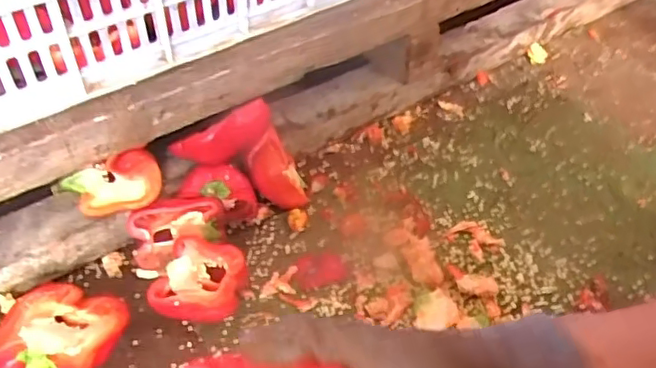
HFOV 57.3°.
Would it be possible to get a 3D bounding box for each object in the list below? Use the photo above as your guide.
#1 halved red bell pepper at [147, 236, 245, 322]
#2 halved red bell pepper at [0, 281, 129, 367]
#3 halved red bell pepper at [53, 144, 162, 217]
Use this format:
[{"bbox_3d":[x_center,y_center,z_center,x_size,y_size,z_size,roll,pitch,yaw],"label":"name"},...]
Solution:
[{"bbox_3d":[-0.114,0.090,0.546,0.073,0.048,0.070,8,44,7],"label":"halved red bell pepper"},{"bbox_3d":[-0.224,0.126,0.510,0.097,0.053,0.101,-7,45,-8],"label":"halved red bell pepper"},{"bbox_3d":[-0.207,0.000,0.573,0.090,0.053,0.035,-16,11,-18],"label":"halved red bell pepper"}]

